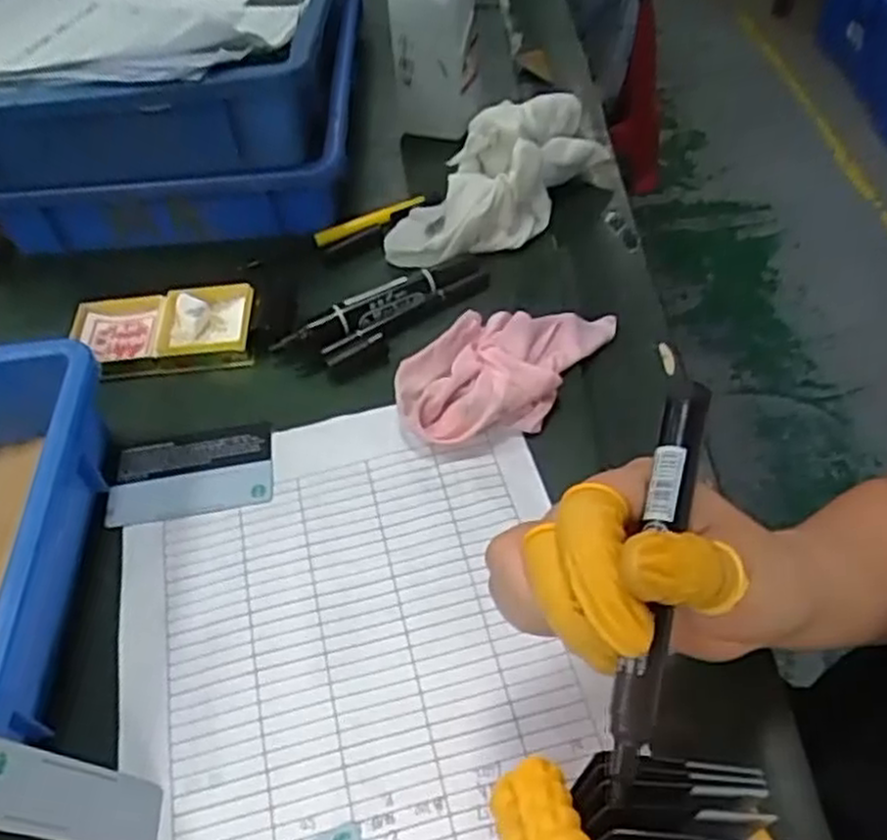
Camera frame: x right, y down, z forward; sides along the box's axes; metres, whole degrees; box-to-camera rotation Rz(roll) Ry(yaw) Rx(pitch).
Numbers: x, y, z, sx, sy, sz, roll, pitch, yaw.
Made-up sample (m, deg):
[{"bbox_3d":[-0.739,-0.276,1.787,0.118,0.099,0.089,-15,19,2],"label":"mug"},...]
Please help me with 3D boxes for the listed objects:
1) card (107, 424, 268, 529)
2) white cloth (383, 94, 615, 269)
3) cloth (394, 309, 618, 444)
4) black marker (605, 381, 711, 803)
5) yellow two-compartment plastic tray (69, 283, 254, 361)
[{"bbox_3d":[-0.133,0.027,0.414,0.083,0.004,0.051,-9,52,-2],"label":"card"},{"bbox_3d":[0.040,-0.162,0.514,0.179,0.061,0.070,-29,55,-17],"label":"white cloth"},{"bbox_3d":[0.039,-0.035,0.433,0.070,0.027,0.137,35,62,27],"label":"cloth"},{"bbox_3d":[0.063,0.044,0.230,0.013,0.012,0.125,10,68,13],"label":"black marker"},{"bbox_3d":[-0.172,-0.056,0.476,0.112,0.019,0.052,-1,52,4],"label":"yellow two-compartment plastic tray"}]

